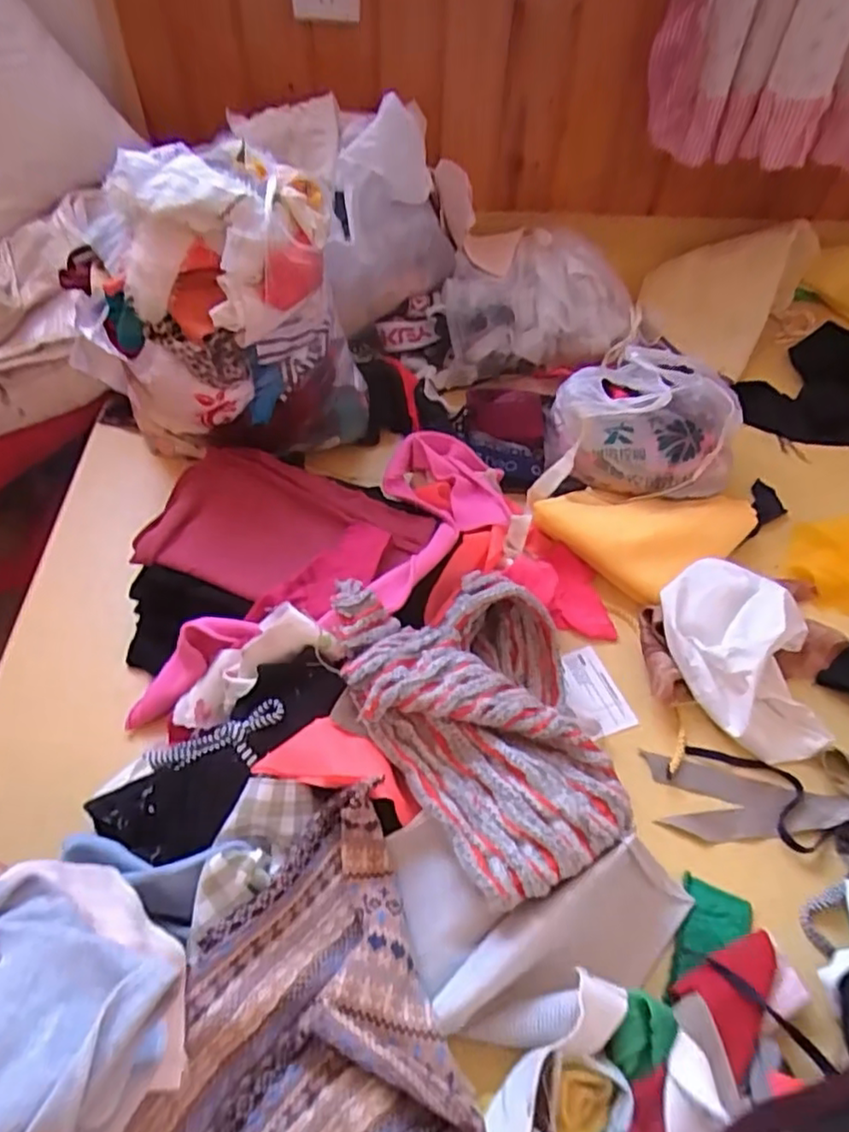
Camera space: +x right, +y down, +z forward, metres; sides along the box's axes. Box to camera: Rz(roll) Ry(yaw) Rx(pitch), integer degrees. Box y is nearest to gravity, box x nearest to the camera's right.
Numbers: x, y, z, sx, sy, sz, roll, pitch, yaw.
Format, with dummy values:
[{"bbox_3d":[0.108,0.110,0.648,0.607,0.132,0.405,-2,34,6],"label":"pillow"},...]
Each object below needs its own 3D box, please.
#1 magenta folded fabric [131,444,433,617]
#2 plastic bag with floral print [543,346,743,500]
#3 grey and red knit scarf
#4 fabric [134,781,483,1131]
[{"bbox_3d":[-0.149,-0.041,0.692,0.271,0.035,0.206,24,54,15],"label":"magenta folded fabric"},{"bbox_3d":[0.264,-0.171,0.819,0.213,0.155,0.162,11,52,5],"label":"plastic bag with floral print"},{"bbox_3d":[0.049,0.124,0.577,0.203,0.080,0.298,-16,55,-16],"label":"grey and red knit scarf"},{"bbox_3d":[-0.101,0.354,0.403,0.200,0.071,0.387,31,56,19],"label":"fabric"}]

